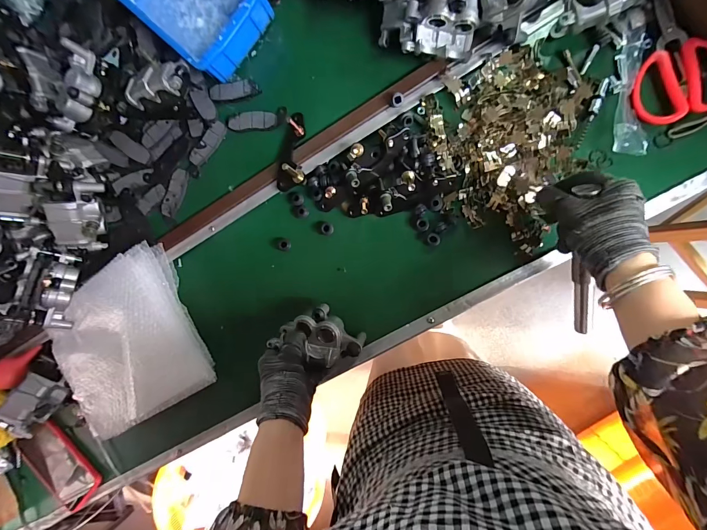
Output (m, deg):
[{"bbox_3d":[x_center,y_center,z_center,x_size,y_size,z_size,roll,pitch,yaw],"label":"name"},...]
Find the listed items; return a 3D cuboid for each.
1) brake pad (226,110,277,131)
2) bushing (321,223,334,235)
[{"bbox_3d":[-0.147,-0.210,0.492,0.075,0.006,0.027,1,92,8],"label":"brake pad"},{"bbox_3d":[-0.037,-0.050,0.473,0.018,0.010,0.017,0,93,9],"label":"bushing"}]

